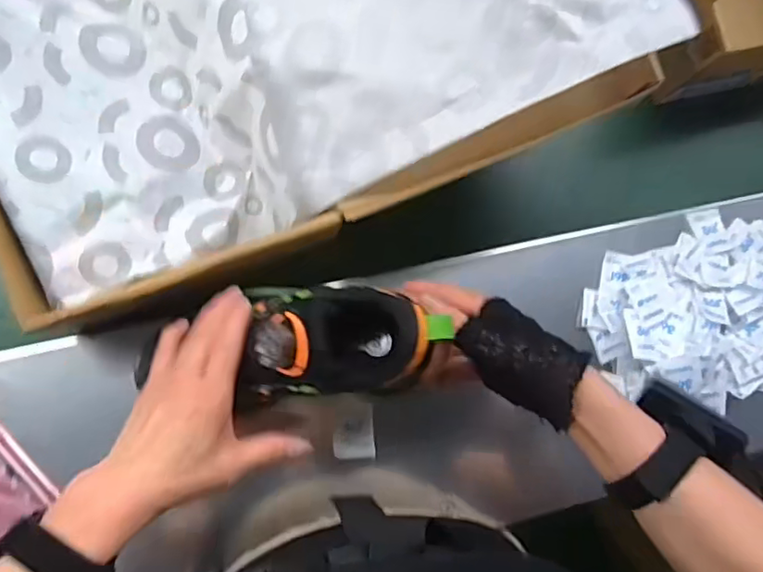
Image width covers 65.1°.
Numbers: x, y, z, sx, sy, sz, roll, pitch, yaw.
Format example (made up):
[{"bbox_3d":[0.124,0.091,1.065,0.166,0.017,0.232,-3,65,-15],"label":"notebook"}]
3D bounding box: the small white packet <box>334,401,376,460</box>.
[{"bbox_3d":[-0.023,0.124,0.512,0.034,0.012,0.049,0,84,-7],"label":"small white packet"}]

